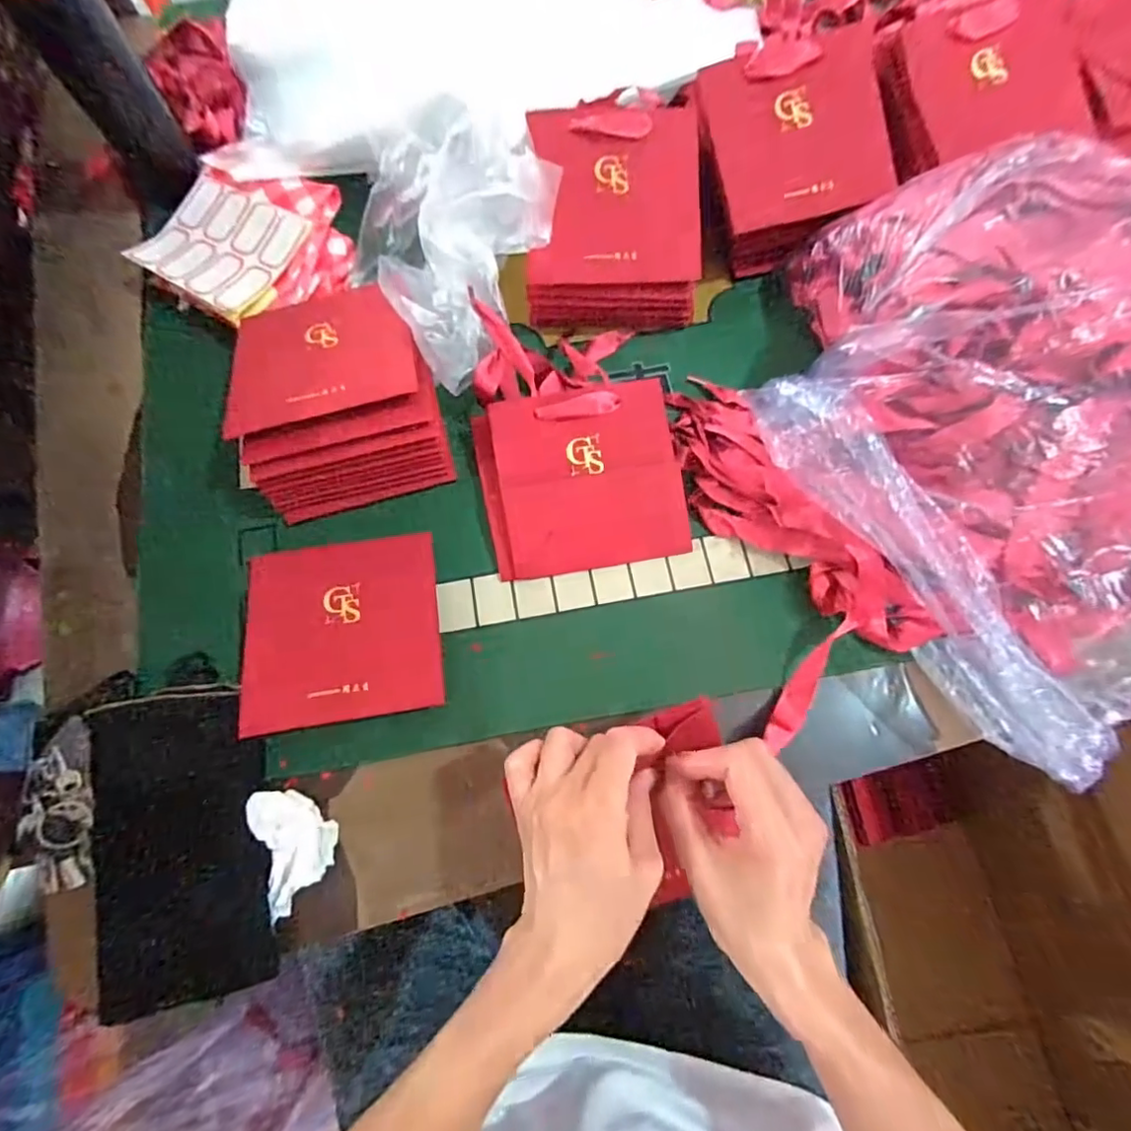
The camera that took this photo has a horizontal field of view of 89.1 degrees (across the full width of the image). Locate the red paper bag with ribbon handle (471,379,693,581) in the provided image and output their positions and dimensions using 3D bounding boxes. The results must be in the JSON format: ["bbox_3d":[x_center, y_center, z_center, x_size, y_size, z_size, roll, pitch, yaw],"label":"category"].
[{"bbox_3d":[0.012,-0.067,0.455,0.153,0.010,0.139,-10,90,0],"label":"red paper bag with ribbon handle"}]

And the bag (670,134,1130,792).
[{"bbox_3d":[0.273,-0.078,0.400,0.340,0.161,0.421,-8,72,-2],"label":"bag"}]

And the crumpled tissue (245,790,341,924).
[{"bbox_3d":[-0.183,0.191,0.390,0.046,0.019,0.079,-16,73,-5],"label":"crumpled tissue"}]

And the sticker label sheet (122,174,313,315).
[{"bbox_3d":[-0.305,-0.288,0.512,0.132,0.010,0.112,31,75,9],"label":"sticker label sheet"}]

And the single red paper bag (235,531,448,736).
[{"bbox_3d":[-0.166,0.046,0.430,0.138,0.022,0.136,-10,72,-3],"label":"single red paper bag"}]

